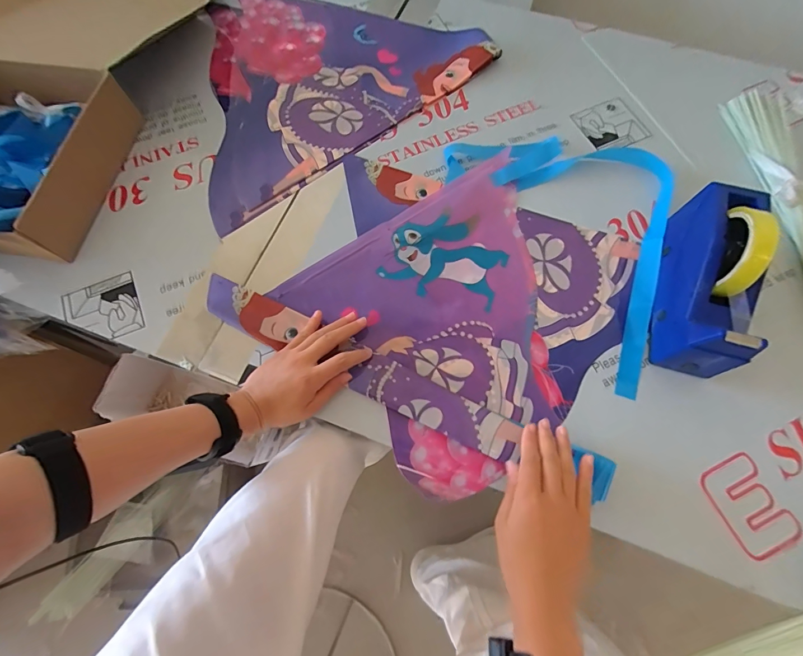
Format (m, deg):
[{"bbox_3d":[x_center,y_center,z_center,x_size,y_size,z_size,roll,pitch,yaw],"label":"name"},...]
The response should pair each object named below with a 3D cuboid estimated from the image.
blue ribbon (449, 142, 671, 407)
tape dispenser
[{"bbox_3d":[0.261,-0.144,0.507,0.242,0.023,0.397,-31,74,-10],"label":"blue ribbon"},{"bbox_3d":[0.349,-0.056,0.422,0.064,0.121,0.196,15,72,5],"label":"tape dispenser"}]

